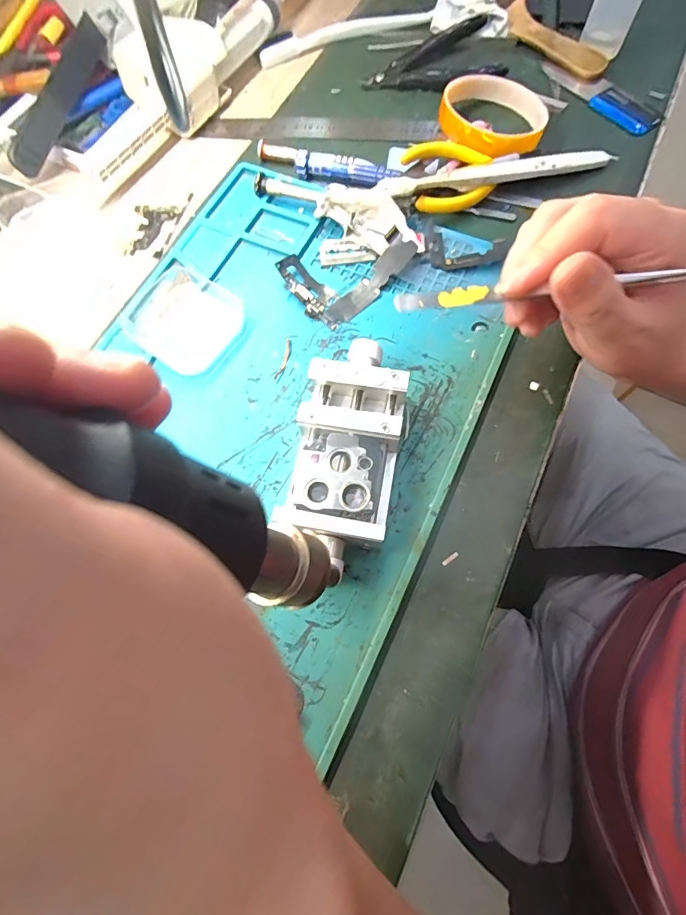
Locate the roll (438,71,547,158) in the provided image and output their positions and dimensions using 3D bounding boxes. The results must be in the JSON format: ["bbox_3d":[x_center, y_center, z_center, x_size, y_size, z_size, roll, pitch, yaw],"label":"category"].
[{"bbox_3d":[0.119,-0.272,0.343,0.079,0.024,0.090,16,71,8],"label":"roll"}]

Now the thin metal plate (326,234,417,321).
[{"bbox_3d":[0.019,-0.120,0.298,0.073,0.008,0.017,-45,73,2],"label":"thin metal plate"}]

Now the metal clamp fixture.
[{"bbox_3d":[0.003,-0.005,0.245,0.054,0.032,0.127,10,70,6],"label":"metal clamp fixture"}]

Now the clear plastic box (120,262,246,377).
[{"bbox_3d":[-0.107,-0.094,0.293,0.078,0.011,0.068,32,74,13],"label":"clear plastic box"}]

